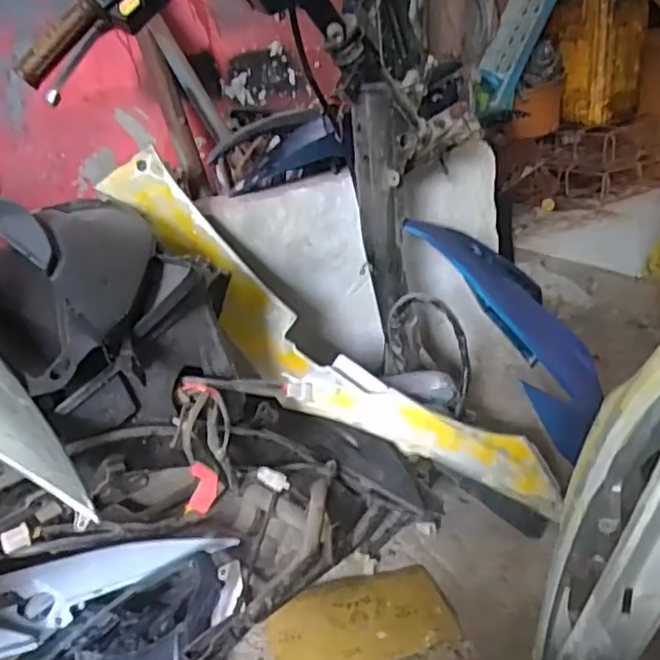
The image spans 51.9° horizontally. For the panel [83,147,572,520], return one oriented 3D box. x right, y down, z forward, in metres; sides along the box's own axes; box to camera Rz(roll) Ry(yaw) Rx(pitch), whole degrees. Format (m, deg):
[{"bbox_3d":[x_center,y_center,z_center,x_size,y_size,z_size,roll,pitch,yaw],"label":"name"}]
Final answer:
[{"bbox_3d":[-0.019,0.030,0.959,0.793,0.158,0.052,38,-7,6],"label":"panel"}]

